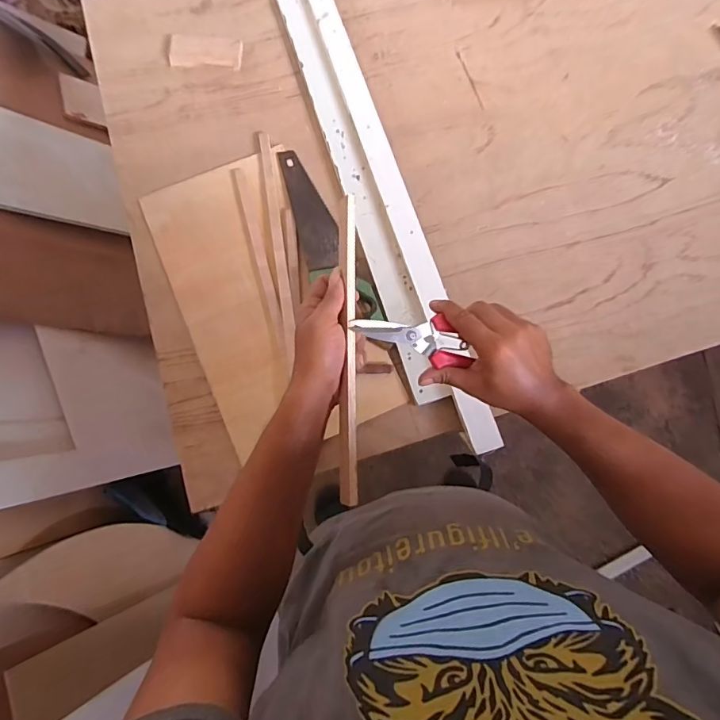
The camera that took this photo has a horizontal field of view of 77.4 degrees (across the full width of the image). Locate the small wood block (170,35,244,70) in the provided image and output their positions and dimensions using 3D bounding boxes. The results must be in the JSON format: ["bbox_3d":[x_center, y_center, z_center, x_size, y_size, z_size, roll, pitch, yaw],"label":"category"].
[{"bbox_3d":[-0.348,-0.699,1.020,0.158,0.013,0.079,2,78,0],"label":"small wood block"}]

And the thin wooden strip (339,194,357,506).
[{"bbox_3d":[-0.012,-0.014,0.456,0.016,0.011,0.309,-1,84,0],"label":"thin wooden strip"}]

